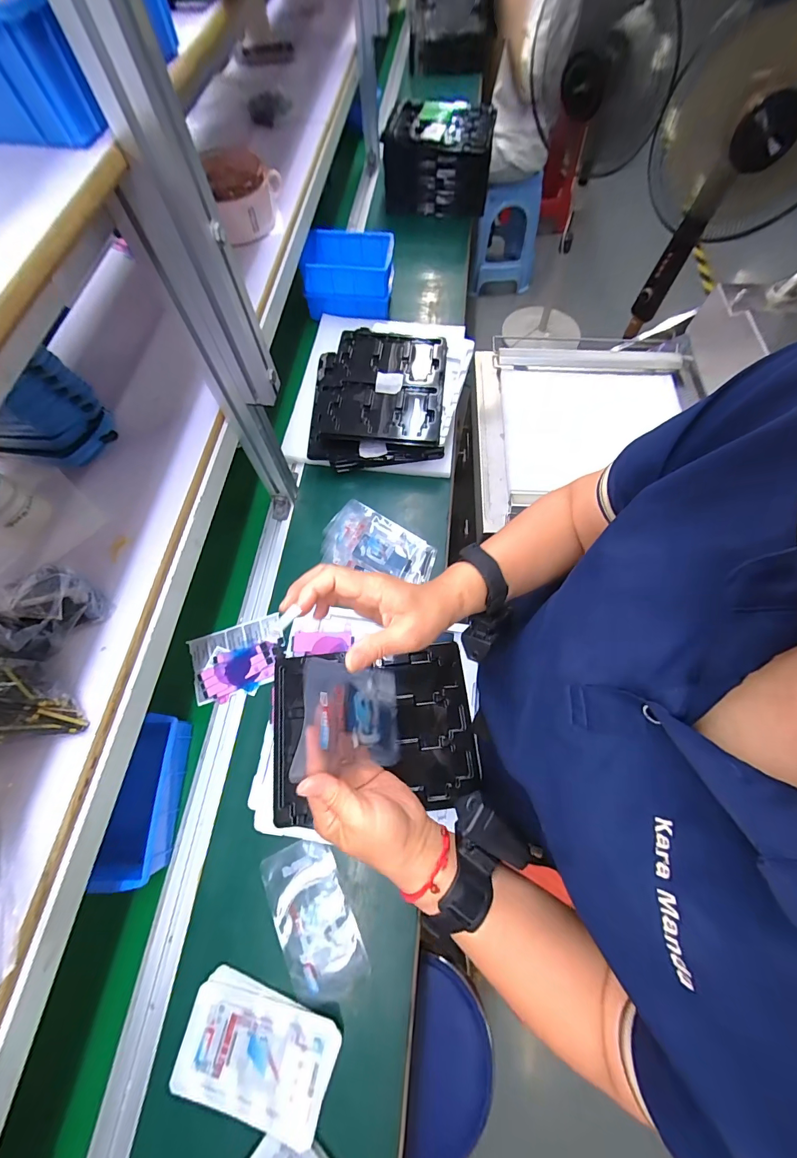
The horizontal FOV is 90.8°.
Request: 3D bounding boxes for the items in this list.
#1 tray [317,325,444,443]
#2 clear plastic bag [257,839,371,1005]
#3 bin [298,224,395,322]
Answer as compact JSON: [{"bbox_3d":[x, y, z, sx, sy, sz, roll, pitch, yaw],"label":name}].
[{"bbox_3d":[-0.027,-0.383,0.775,0.229,0.022,0.276,5,68,3],"label":"tray"},{"bbox_3d":[-0.111,0.436,0.510,0.091,0.011,0.167,-23,68,-11],"label":"clear plastic bag"},{"bbox_3d":[-0.113,-0.706,0.909,0.201,0.118,0.147,3,68,2],"label":"bin"}]

